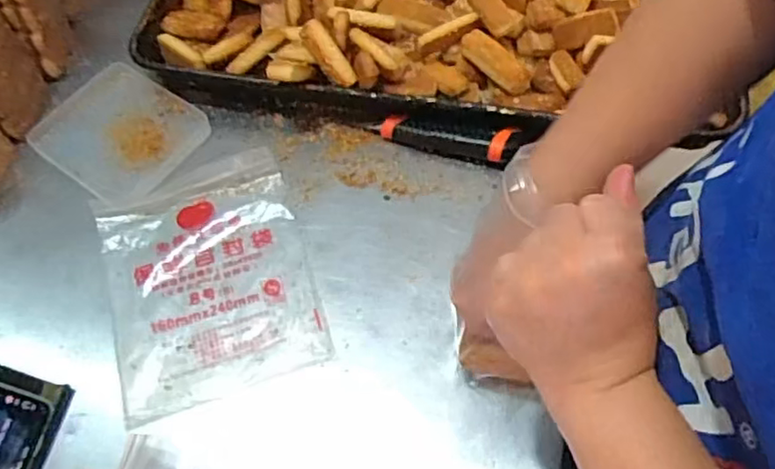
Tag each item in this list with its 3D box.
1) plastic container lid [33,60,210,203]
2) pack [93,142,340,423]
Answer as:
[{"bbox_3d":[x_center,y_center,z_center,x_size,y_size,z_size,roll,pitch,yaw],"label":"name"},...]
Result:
[{"bbox_3d":[-0.274,-0.105,0.665,0.158,0.011,0.129,32,68,20],"label":"plastic container lid"},{"bbox_3d":[-0.162,0.036,0.583,0.174,0.010,0.220,-18,61,-6],"label":"pack"}]

